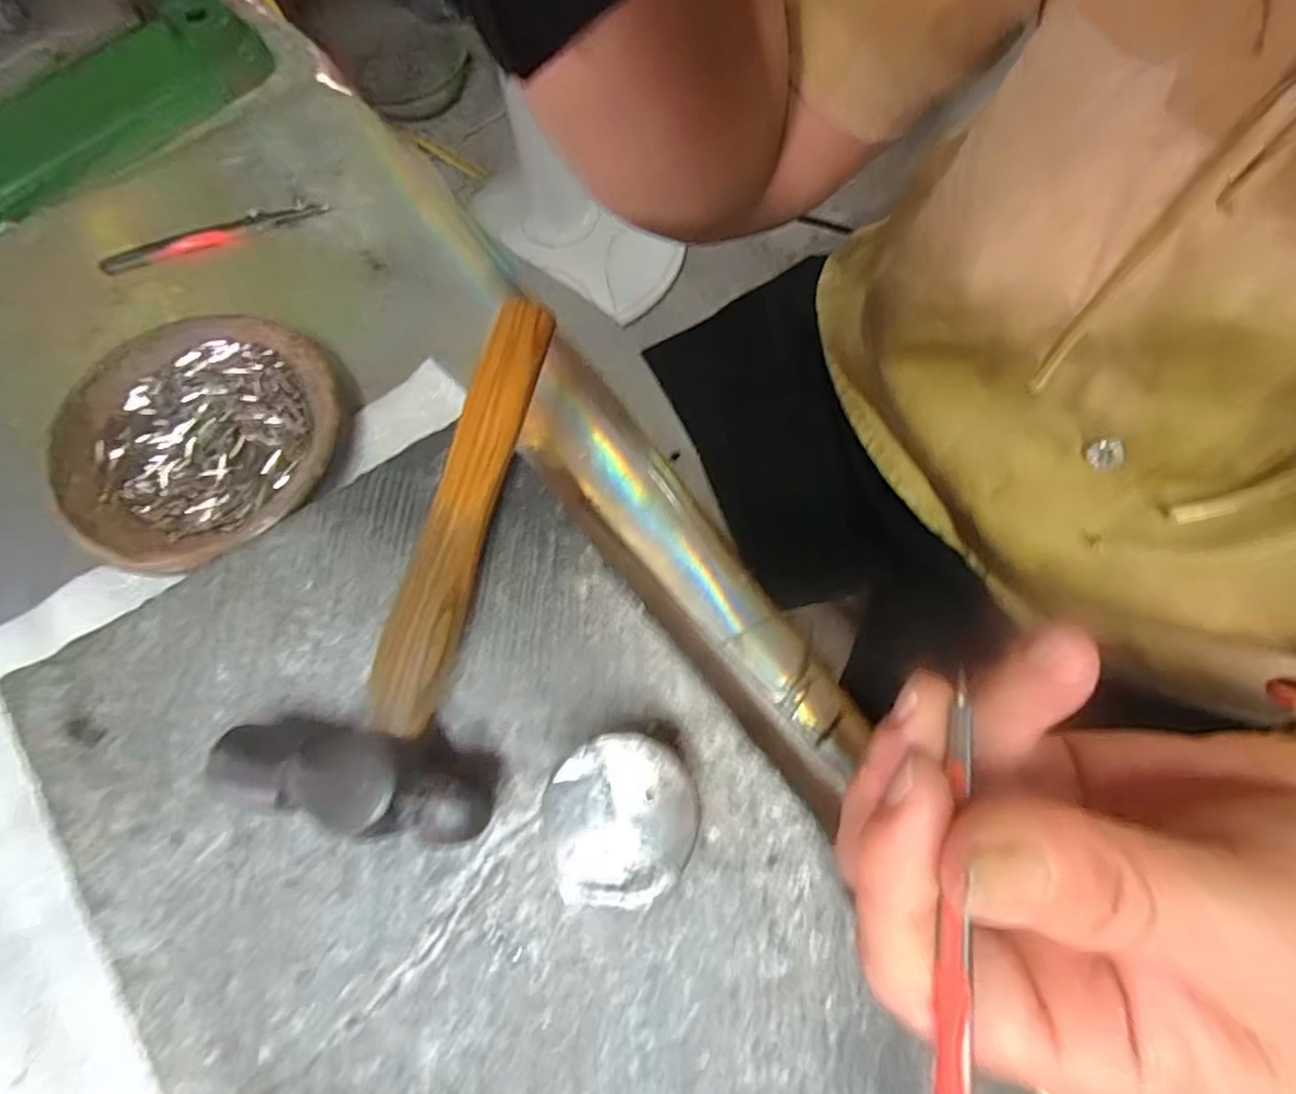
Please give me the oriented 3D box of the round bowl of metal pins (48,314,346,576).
[{"bbox_3d":[-0.179,-0.045,0.243,0.108,0.018,0.110,0,71,1],"label":"round bowl of metal pins"}]

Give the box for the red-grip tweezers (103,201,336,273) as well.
[{"bbox_3d":[-0.208,-0.150,0.286,0.106,0.004,0.013,-20,72,-5],"label":"red-grip tweezers"}]

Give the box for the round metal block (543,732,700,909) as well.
[{"bbox_3d":[-0.006,0.062,0.140,0.033,0.021,0.033,0,71,1],"label":"round metal block"}]

